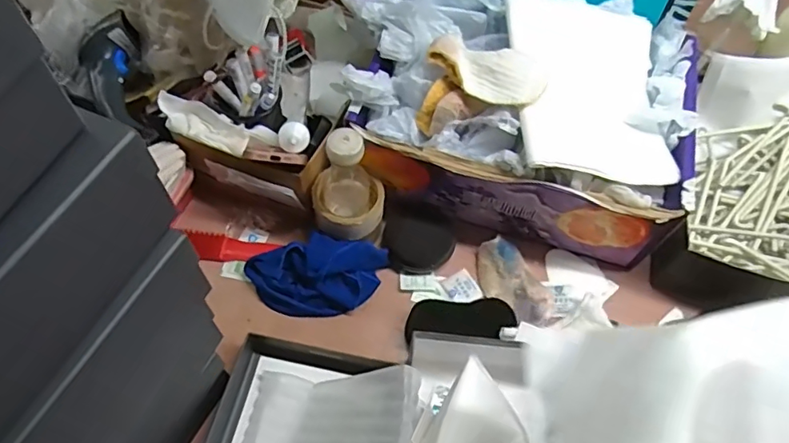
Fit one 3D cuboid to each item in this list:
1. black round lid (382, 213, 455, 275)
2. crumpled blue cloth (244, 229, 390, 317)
[{"bbox_3d":[0.031,0.029,0.707,0.089,0.012,0.082,2,60,-1],"label":"black round lid"},{"bbox_3d":[-0.097,0.065,0.668,0.176,0.051,0.092,0,60,-2],"label":"crumpled blue cloth"}]

